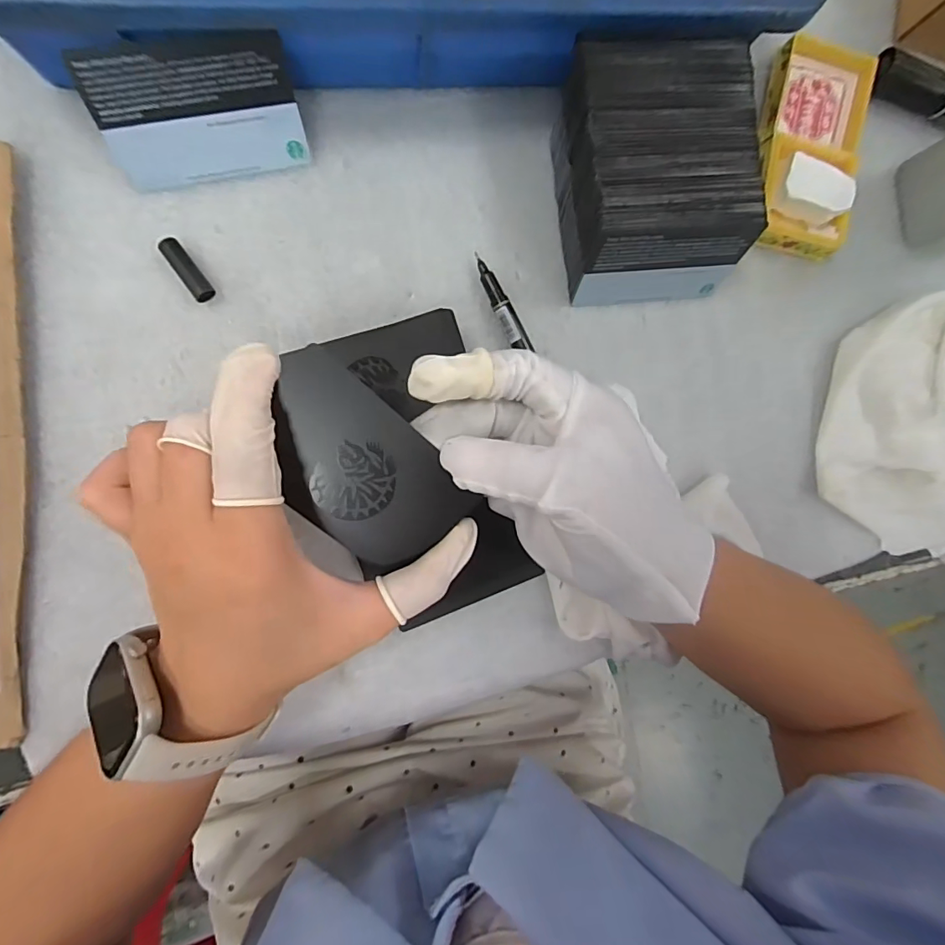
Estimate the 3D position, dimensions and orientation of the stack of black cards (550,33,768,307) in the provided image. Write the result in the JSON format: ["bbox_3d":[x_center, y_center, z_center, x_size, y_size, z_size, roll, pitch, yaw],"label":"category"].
[{"bbox_3d":[0.090,-0.146,0.249,0.092,0.054,0.101,-7,94,-9],"label":"stack of black cards"}]

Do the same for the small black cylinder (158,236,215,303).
[{"bbox_3d":[-0.138,-0.098,0.238,0.009,0.009,0.032,-36,97,-6],"label":"small black cylinder"}]

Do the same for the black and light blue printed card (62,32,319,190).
[{"bbox_3d":[-0.123,-0.163,0.223,0.084,0.053,0.004,-15,54,-10],"label":"black and light blue printed card"}]

